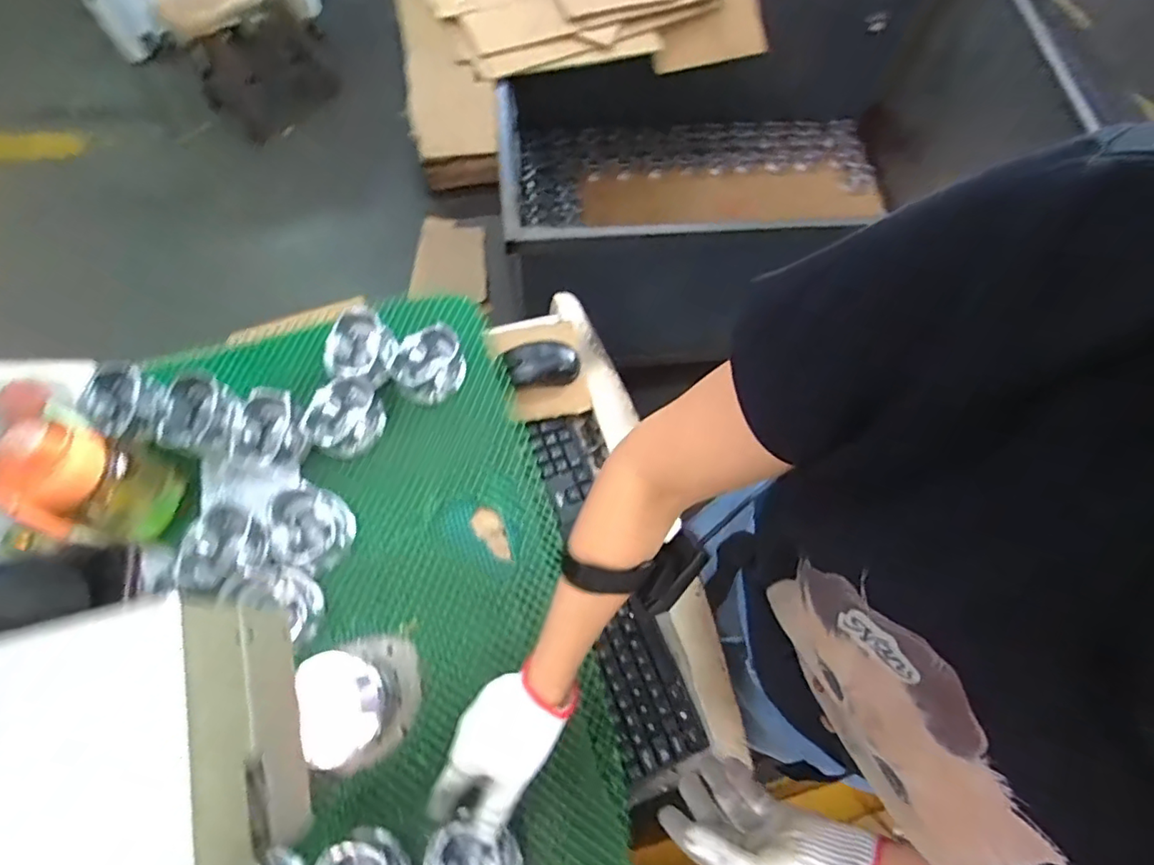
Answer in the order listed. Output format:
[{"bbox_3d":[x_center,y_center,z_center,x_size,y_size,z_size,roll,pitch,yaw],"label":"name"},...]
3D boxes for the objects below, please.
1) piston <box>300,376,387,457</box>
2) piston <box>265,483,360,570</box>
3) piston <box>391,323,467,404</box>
[{"bbox_3d":[-0.256,-0.016,0.622,0.083,0.044,0.069,-39,75,-16],"label":"piston"},{"bbox_3d":[-0.275,0.097,0.581,0.076,0.050,0.072,1,68,-2],"label":"piston"},{"bbox_3d":[-0.172,-0.076,0.666,0.086,0.054,0.073,-34,73,-15],"label":"piston"}]

